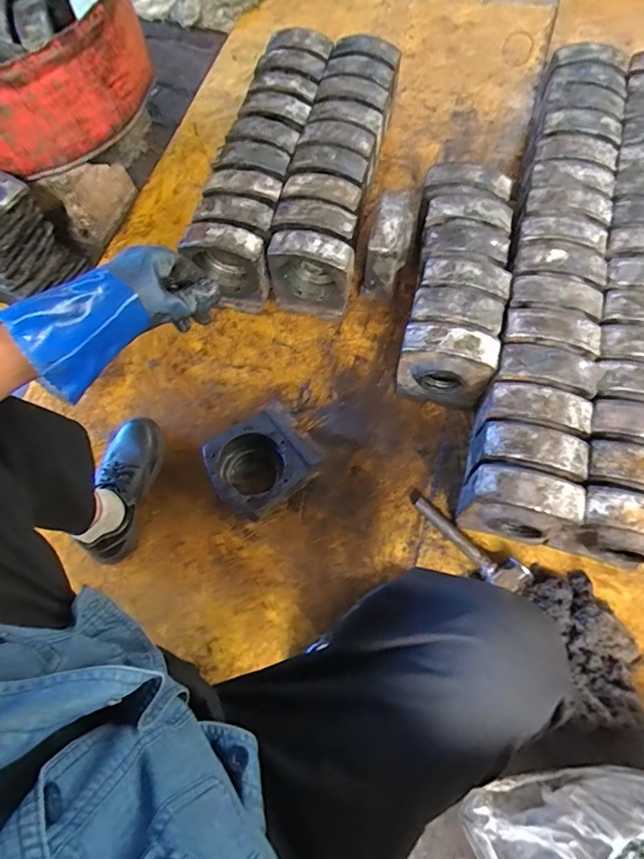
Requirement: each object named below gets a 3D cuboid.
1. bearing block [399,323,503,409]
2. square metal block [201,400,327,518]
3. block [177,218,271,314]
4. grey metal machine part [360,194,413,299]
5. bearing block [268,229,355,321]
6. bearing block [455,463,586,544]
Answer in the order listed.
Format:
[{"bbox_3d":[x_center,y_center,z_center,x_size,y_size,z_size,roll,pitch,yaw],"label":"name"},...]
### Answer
[{"bbox_3d":[0.228,-0.116,0.900,0.167,0.193,0.087,10,68,6],"label":"bearing block"},{"bbox_3d":[-0.112,0.062,0.899,0.192,0.089,0.158,-37,71,-12],"label":"square metal block"},{"bbox_3d":[-0.185,-0.326,0.960,0.144,0.182,0.072,4,71,3],"label":"block"},{"bbox_3d":[0.140,-0.379,0.993,0.080,0.188,0.143,13,69,7],"label":"grey metal machine part"},{"bbox_3d":[-0.019,-0.314,0.974,0.161,0.190,0.078,11,69,6],"label":"bearing block"},{"bbox_3d":[0.321,0.128,0.792,0.165,0.167,0.089,13,69,7],"label":"bearing block"}]

